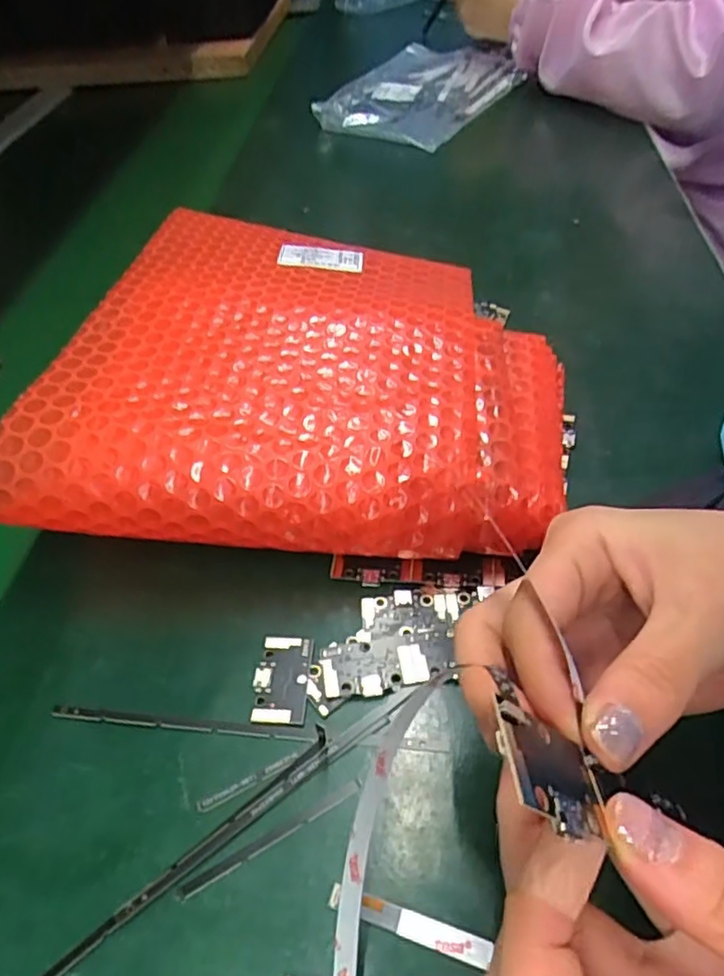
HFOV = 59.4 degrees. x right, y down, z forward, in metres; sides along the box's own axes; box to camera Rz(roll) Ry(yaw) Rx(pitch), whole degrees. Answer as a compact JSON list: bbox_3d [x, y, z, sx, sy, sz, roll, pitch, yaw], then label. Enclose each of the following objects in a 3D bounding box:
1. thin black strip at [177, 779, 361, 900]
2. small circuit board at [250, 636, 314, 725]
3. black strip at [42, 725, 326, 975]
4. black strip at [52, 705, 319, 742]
[{"bbox_3d":[-0.031,0.120,0.219,0.067,0.004,0.004,-25,49,-17],"label":"thin black strip"},{"bbox_3d":[-0.032,0.077,0.259,0.022,0.004,0.038,0,47,6],"label":"small circuit board"},{"bbox_3d":[-0.063,0.128,0.212,0.133,0.004,0.009,-35,52,-24],"label":"black strip"},{"bbox_3d":[-0.070,0.092,0.249,0.105,0.004,0.005,2,47,8],"label":"black strip"}]

